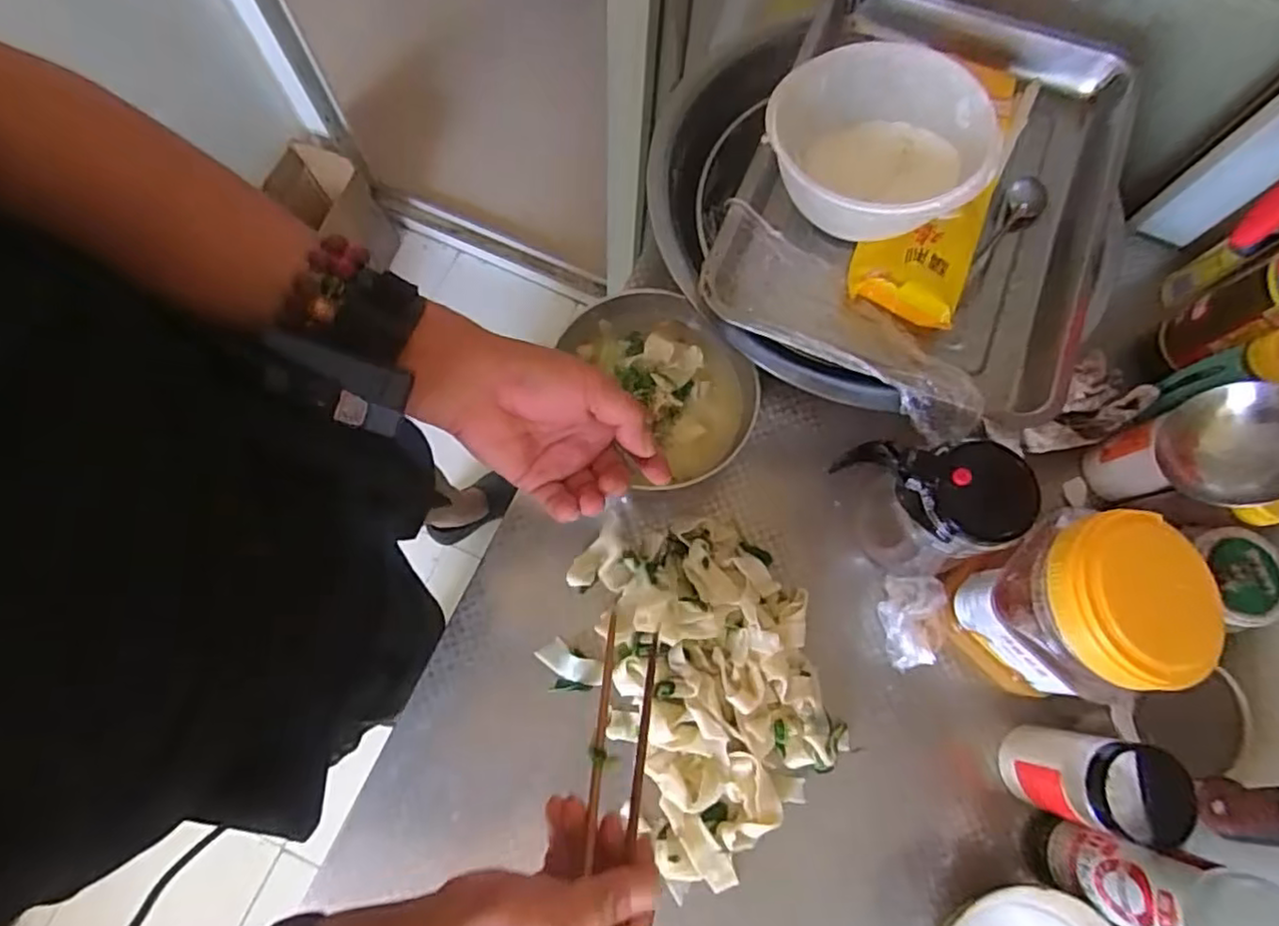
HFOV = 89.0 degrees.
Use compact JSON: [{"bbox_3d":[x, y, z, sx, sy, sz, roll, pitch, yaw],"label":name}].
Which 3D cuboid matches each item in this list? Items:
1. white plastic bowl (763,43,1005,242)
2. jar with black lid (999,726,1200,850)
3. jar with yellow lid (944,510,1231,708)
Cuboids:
[{"bbox_3d":[0.184,-0.246,0.519,0.158,0.077,0.141,7,74,1],"label":"white plastic bowl"},{"bbox_3d":[0.337,0.235,0.479,0.073,0.119,0.061,17,75,3],"label":"jar with black lid"},{"bbox_3d":[0.317,0.104,0.485,0.101,0.158,0.116,-43,80,-12],"label":"jar with yellow lid"}]

